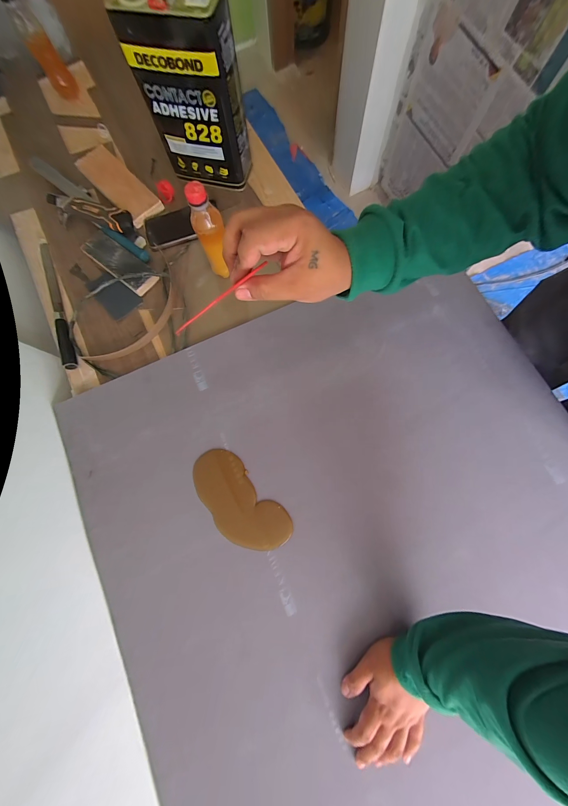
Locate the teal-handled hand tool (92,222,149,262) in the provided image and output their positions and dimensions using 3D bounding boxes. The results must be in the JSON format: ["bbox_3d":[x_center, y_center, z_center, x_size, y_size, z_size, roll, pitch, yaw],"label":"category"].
[{"bbox_3d":[-0.348,-0.354,0.577,0.159,0.017,0.025,38,81,9],"label":"teal-handled hand tool"}]

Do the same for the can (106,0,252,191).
[{"bbox_3d":[-0.163,-0.555,0.488,0.162,0.243,0.081,8,80,11],"label":"can"}]

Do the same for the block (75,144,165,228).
[{"bbox_3d":[-0.377,-0.500,0.609,0.076,0.019,0.242,-42,80,-7],"label":"block"}]

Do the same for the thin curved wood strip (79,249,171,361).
[{"bbox_3d":[-0.287,-0.186,0.546,0.100,0.014,0.276,26,80,7],"label":"thin curved wood strip"}]

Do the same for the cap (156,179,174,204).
[{"bbox_3d":[-0.262,-0.468,0.594,0.035,0.041,0.011,-20,55,-35],"label":"cap"}]

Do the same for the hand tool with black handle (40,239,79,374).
[{"bbox_3d":[-0.482,-0.214,0.560,0.026,0.016,0.317,-24,78,-4],"label":"hand tool with black handle"}]

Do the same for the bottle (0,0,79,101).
[{"bbox_3d":[-0.555,-0.812,0.613,0.056,0.161,0.054,-39,75,0],"label":"bottle"}]

